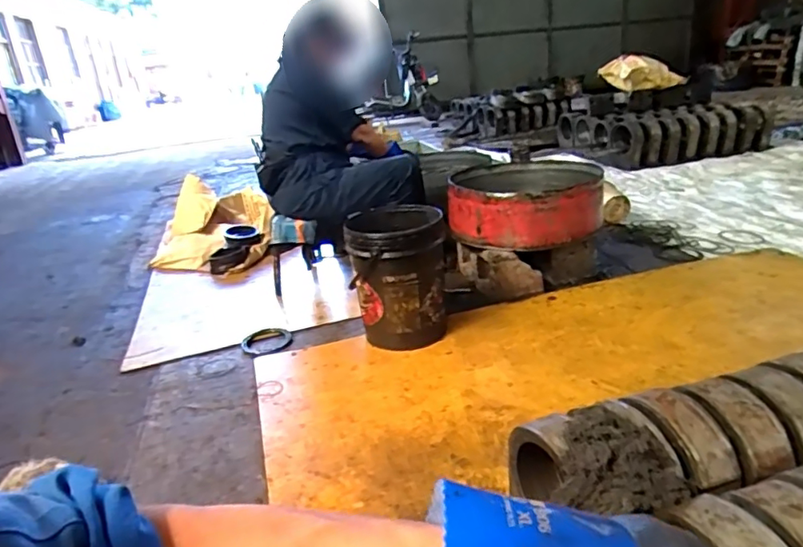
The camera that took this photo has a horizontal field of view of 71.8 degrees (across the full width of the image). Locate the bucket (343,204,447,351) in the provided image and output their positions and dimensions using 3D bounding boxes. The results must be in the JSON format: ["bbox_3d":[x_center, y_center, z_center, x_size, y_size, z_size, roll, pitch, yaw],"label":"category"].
[{"bbox_3d":[-0.008,0.014,1.785,0.284,0.411,0.289,-5,20,1],"label":"bucket"}]

